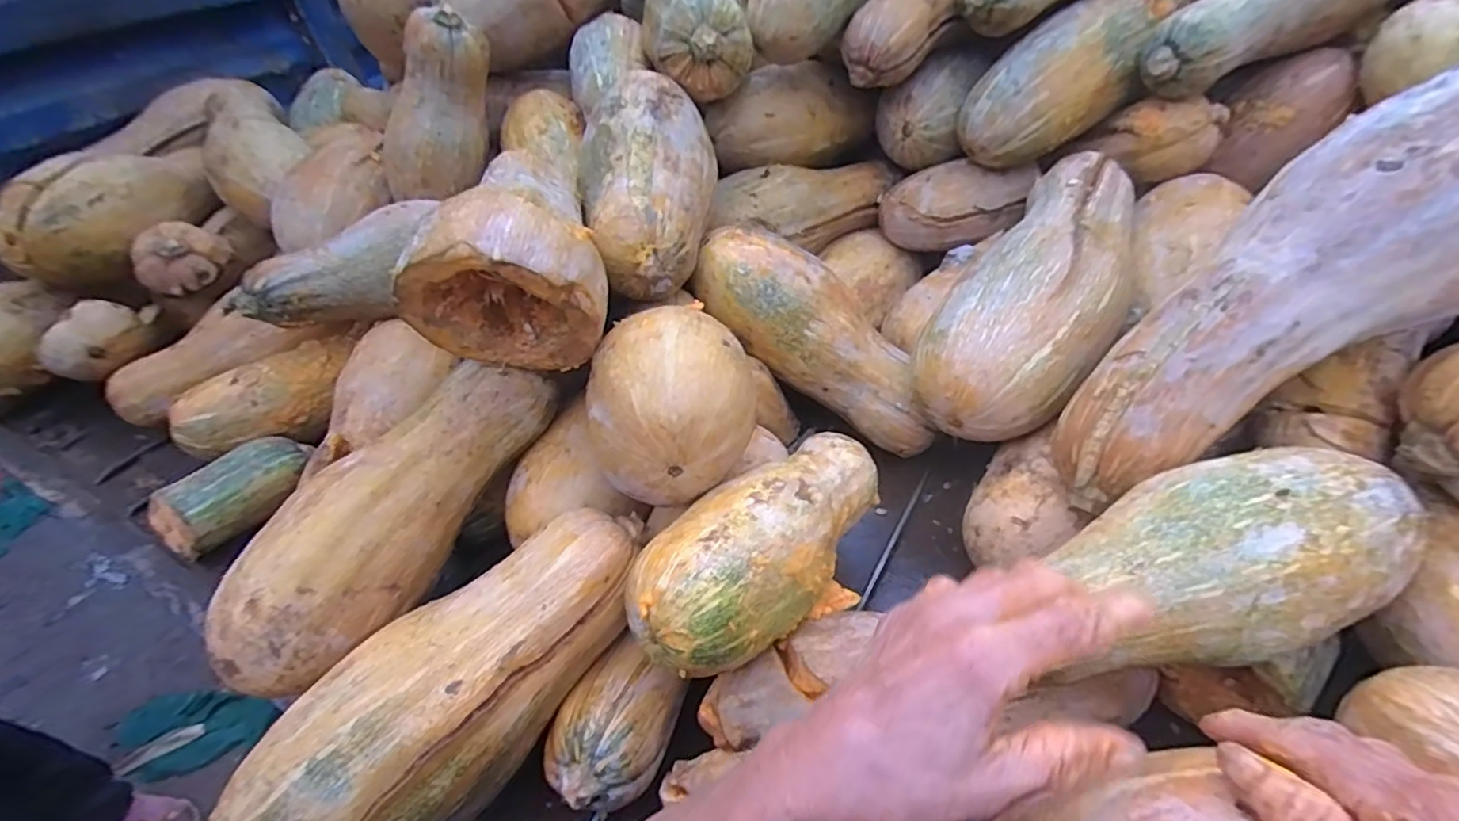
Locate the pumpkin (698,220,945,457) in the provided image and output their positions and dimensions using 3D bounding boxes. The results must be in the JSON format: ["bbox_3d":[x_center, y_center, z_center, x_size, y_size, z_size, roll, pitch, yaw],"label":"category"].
[{"bbox_3d":[0.093,-0.073,0.646,0.299,0.088,0.092,41,52,-9],"label":"pumpkin"}]

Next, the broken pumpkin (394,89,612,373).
[{"bbox_3d":[-0.182,-0.133,0.518,0.146,0.137,0.226,-8,45,-3],"label":"broken pumpkin"}]

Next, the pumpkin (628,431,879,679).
[{"bbox_3d":[0.036,0.094,0.462,0.097,0.084,0.247,28,40,29],"label":"pumpkin"}]

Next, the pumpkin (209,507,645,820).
[{"bbox_3d":[-0.188,0.192,0.421,0.110,0.109,0.316,33,56,32],"label":"pumpkin"}]

